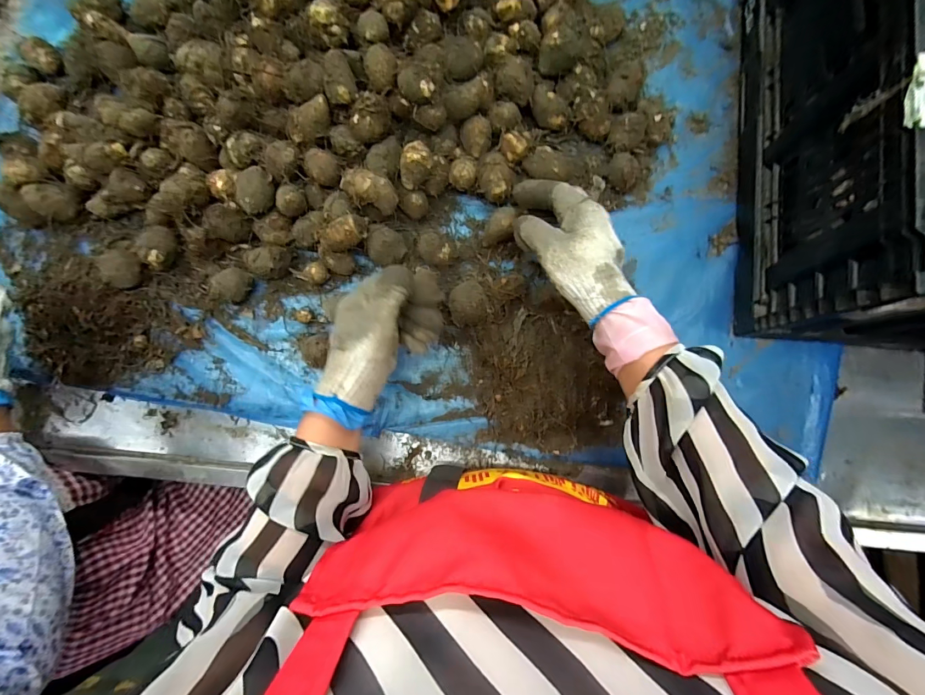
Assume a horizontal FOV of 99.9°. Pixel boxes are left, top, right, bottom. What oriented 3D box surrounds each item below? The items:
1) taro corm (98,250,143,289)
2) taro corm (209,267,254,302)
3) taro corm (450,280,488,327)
[{"bbox_3d":[-0.403,-0.093,0.460,0.042,0.032,0.042,0,85,0],"label":"taro corm"},{"bbox_3d":[-0.271,-0.073,0.463,0.039,0.034,0.040,0,85,0],"label":"taro corm"},{"bbox_3d":[0.007,-0.050,0.453,0.042,0.040,0.051,-5,85,0],"label":"taro corm"}]

